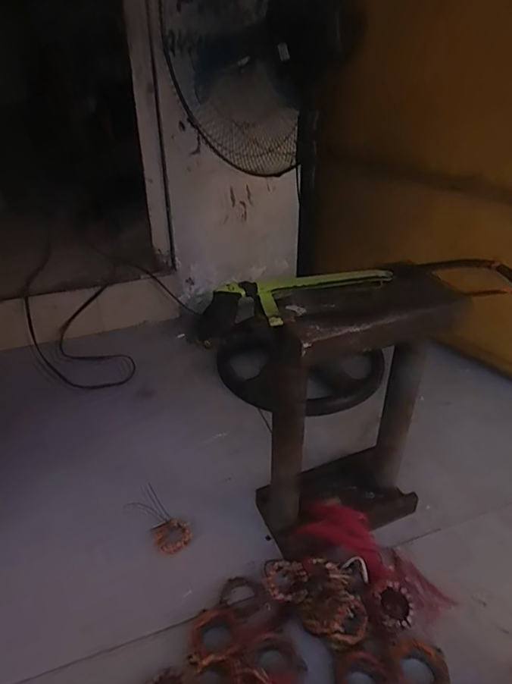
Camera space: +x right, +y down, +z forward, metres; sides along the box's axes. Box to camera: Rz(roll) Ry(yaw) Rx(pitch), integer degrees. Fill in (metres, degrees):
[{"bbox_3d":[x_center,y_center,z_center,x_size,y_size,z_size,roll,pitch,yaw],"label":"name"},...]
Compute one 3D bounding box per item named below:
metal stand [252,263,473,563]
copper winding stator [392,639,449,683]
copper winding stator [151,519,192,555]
[{"bbox_3d":[0.137,0.119,0.738,0.249,0.448,0.132,-10,37,-13],"label":"metal stand"},{"bbox_3d":[0.217,0.435,0.646,0.068,0.023,0.072,5,36,6],"label":"copper winding stator"},{"bbox_3d":[-0.141,0.327,0.818,0.060,0.021,0.058,0,36,0],"label":"copper winding stator"}]

